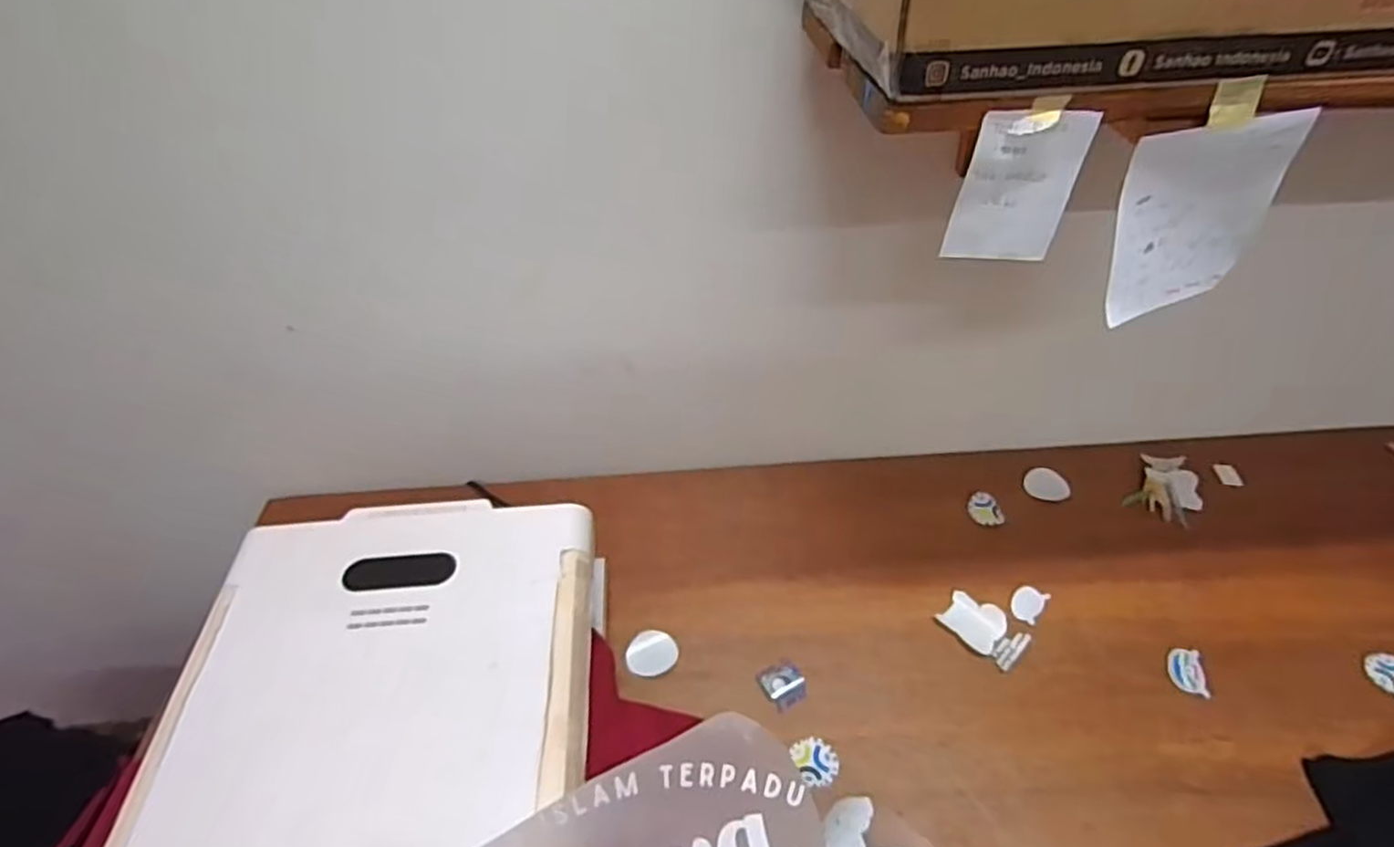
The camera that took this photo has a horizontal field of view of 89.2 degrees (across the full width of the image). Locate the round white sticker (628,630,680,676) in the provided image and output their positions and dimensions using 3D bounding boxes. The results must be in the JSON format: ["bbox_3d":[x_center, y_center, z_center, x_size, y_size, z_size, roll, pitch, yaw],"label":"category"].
[{"bbox_3d":[-0.055,0.284,0.876,0.060,0.006,0.064,6,38,-5],"label":"round white sticker"}]

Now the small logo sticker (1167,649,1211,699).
[{"bbox_3d":[0.585,0.294,0.843,0.040,0.005,0.057,9,52,10],"label":"small logo sticker"}]

